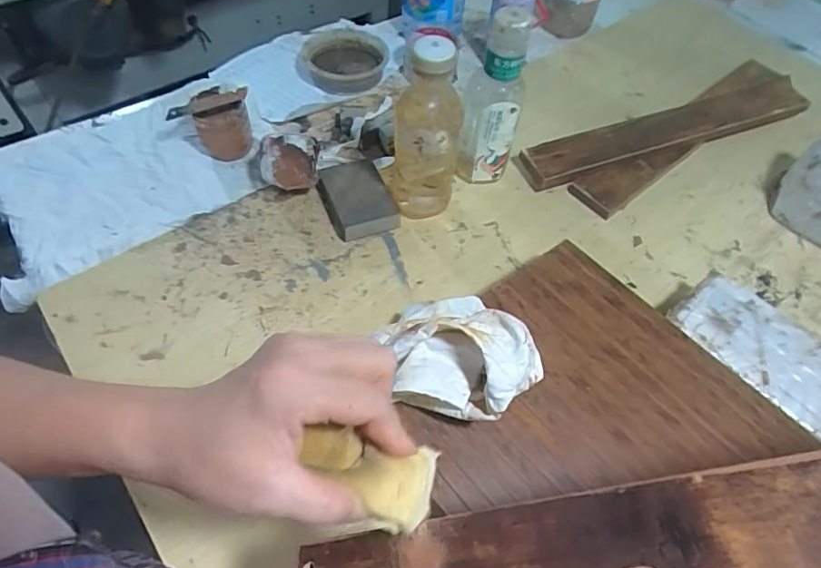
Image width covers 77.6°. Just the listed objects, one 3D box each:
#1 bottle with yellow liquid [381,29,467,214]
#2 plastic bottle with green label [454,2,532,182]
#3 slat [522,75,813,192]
[{"bbox_3d":[0.014,-0.163,0.542,0.079,0.212,0.080,5,57,-1],"label":"bottle with yellow liquid"},{"bbox_3d":[0.094,-0.205,0.580,0.064,0.208,0.060,13,57,4],"label":"plastic bottle with green label"},{"bbox_3d":[0.351,-0.210,0.691,0.432,0.022,0.063,-19,64,-14],"label":"slat"}]

